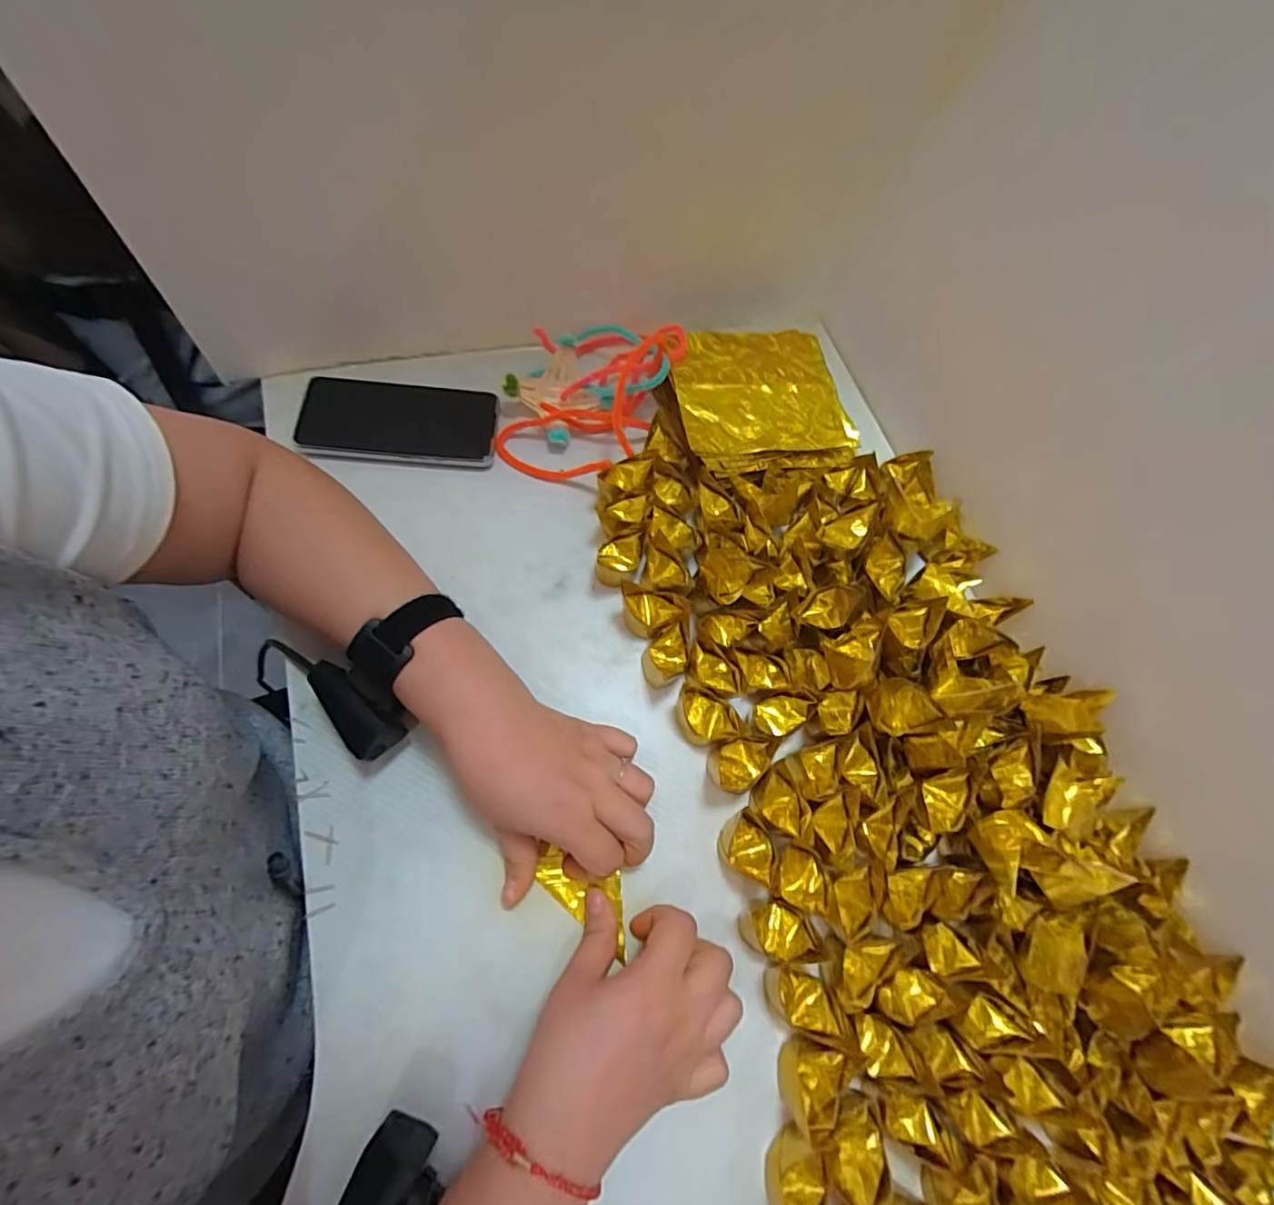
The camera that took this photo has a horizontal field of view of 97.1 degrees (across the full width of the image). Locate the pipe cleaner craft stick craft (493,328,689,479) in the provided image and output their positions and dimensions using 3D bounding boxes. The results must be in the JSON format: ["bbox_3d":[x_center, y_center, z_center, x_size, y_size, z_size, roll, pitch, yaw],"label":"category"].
[{"bbox_3d":[-0.043,-0.194,0.504,0.122,0.055,0.182,27,65,4],"label":"pipe cleaner craft stick craft"}]

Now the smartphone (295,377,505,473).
[{"bbox_3d":[-0.203,-0.154,0.486,0.158,0.015,0.077,1,74,-8],"label":"smartphone"}]

